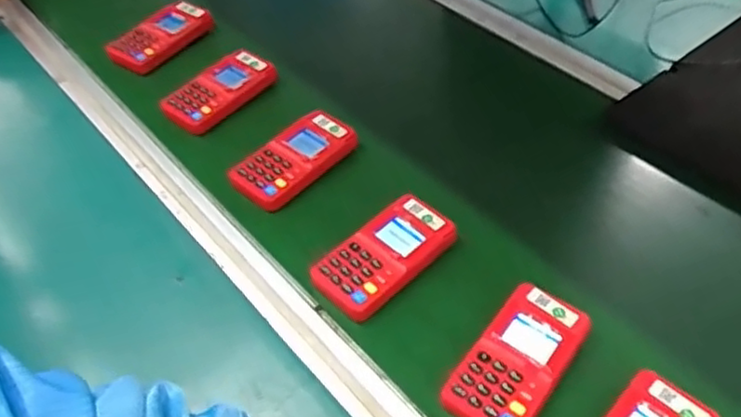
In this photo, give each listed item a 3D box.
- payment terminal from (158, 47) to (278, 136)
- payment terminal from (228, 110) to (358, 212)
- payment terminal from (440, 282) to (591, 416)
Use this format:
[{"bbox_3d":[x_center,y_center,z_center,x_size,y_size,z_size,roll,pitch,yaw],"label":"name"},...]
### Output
[{"bbox_3d":[-0.168,-0.131,0.743,0.064,0.027,0.128,29,55,27],"label":"payment terminal"},{"bbox_3d":[-0.075,-0.050,0.659,0.063,0.021,0.123,34,54,22],"label":"payment terminal"},{"bbox_3d":[0.110,0.115,0.502,0.060,0.026,0.123,34,54,22],"label":"payment terminal"}]

